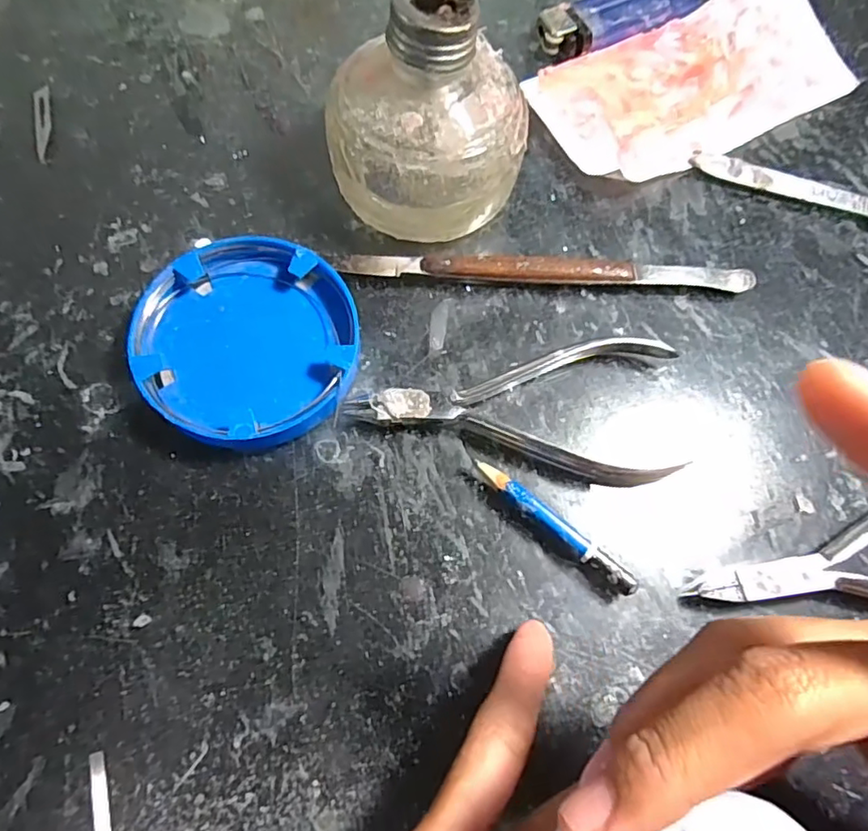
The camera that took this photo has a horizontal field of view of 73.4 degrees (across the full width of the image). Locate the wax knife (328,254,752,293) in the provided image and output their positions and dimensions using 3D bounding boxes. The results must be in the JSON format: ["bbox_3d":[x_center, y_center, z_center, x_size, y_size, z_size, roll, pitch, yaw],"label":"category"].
[{"bbox_3d":[0.045,-0.058,0.235,0.165,0.010,0.013,2,72,-1],"label":"wax knife"}]

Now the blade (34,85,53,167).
[{"bbox_3d":[-0.171,-0.127,0.255,0.007,0.004,0.041,-9,73,-16],"label":"blade"}]

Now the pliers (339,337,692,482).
[{"bbox_3d":[0.031,-0.010,0.217,0.120,0.012,0.055,10,72,1],"label":"pliers"}]

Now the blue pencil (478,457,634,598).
[{"bbox_3d":[0.041,0.038,0.203,0.065,0.010,0.007,39,75,10],"label":"blue pencil"}]

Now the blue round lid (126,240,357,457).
[{"bbox_3d":[-0.068,-0.027,0.217,0.077,0.016,0.081,1,72,-2],"label":"blue round lid"}]

